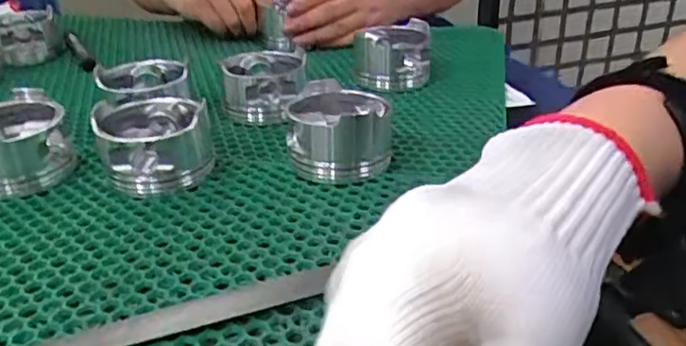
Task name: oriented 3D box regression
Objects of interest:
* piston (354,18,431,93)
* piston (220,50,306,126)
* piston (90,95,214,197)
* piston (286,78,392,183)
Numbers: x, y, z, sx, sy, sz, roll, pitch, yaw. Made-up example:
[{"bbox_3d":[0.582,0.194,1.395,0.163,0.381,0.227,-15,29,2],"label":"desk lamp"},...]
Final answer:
[{"bbox_3d":[0.052,-0.119,0.621,0.073,0.056,0.078,2,30,6],"label":"piston"},{"bbox_3d":[-0.071,-0.078,0.552,0.071,0.046,0.069,-5,30,-6],"label":"piston"},{"bbox_3d":[-0.137,-0.024,0.449,0.077,0.051,0.084,-8,30,-11],"label":"piston"},{"bbox_3d":[-0.003,-0.031,0.457,0.073,0.056,0.073,-2,29,1],"label":"piston"}]

